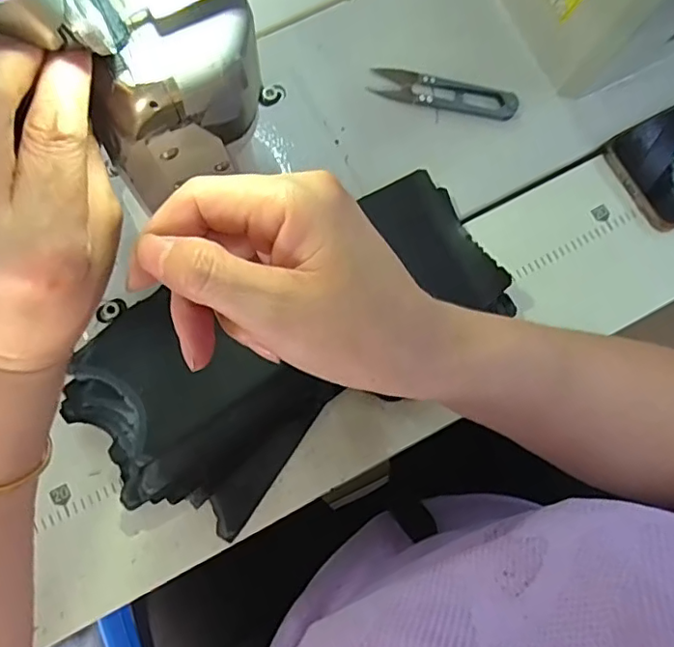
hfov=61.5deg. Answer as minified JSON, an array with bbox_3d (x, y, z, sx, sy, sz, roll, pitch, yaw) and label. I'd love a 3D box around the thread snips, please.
[{"bbox_3d":[0.074,-0.160,0.394,0.102,0.007,0.021,10,76,1],"label":"thread snips"}]

